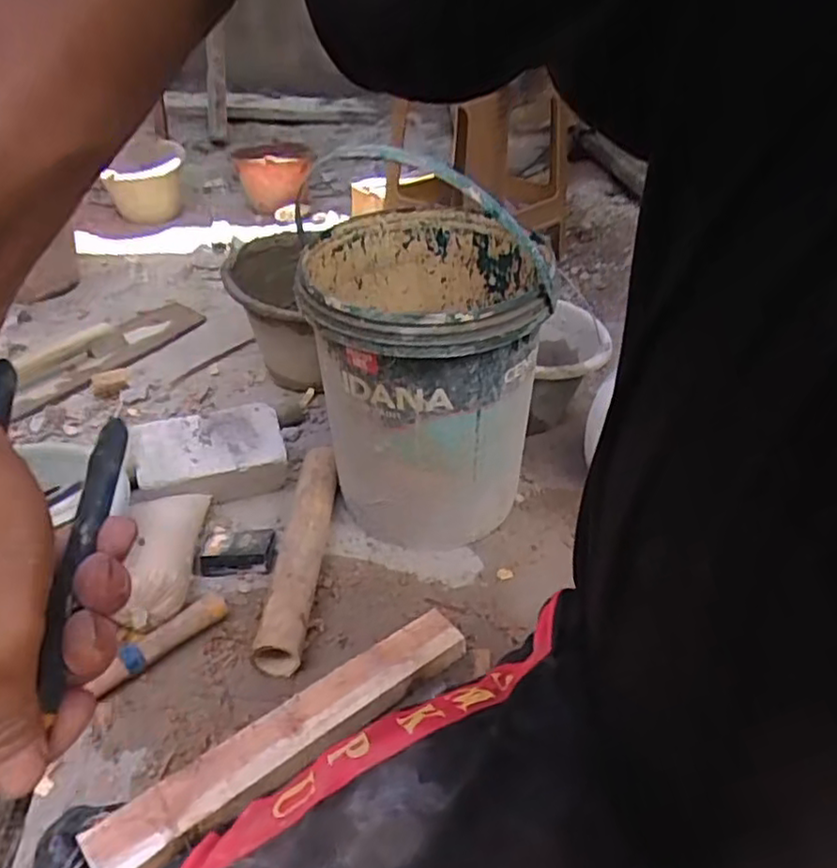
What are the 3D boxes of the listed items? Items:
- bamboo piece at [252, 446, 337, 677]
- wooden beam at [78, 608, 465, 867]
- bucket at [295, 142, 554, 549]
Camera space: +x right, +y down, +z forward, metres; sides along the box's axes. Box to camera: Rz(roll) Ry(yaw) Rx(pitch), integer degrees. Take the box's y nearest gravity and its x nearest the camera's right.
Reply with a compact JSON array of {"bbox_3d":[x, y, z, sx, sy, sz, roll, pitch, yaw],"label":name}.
[{"bbox_3d":[-0.152,0.144,0.892,0.063,0.063,0.349,3,37,2],"label":"bamboo piece"},{"bbox_3d":[-0.123,0.307,0.695,0.402,0.043,0.066,-25,44,-30],"label":"wooden beam"},{"bbox_3d":[0.004,-0.055,0.900,0.271,0.381,0.291,2,37,2],"label":"bucket"}]

